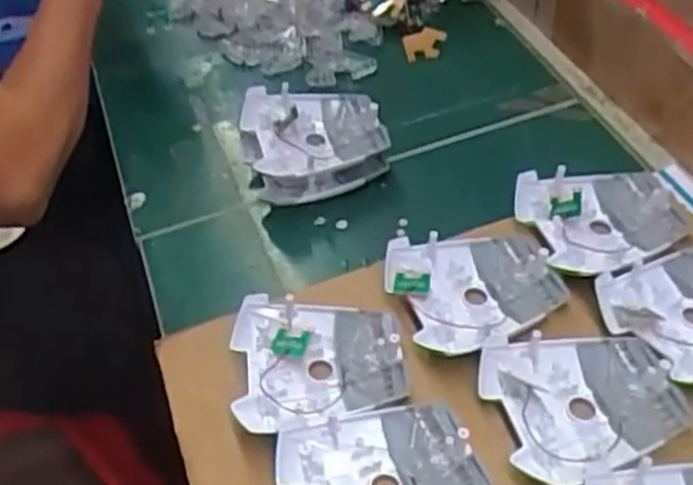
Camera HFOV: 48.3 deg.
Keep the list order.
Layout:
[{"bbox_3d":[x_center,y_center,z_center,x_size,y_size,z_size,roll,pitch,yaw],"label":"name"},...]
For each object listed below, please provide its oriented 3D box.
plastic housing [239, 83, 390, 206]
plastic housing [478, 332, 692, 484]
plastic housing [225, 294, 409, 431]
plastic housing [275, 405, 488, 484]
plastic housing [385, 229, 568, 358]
[{"bbox_3d":[-0.025,-0.080,0.628,0.108,0.050,0.092,-12,48,-3],"label":"plastic housing"},{"bbox_3d":[0.144,0.095,0.464,0.107,0.018,0.093,-15,48,-6],"label":"plastic housing"},{"bbox_3d":[-0.018,0.076,0.497,0.107,0.017,0.093,-7,48,1],"label":"plastic housing"},{"bbox_3d":[0.020,0.134,0.439,0.106,0.014,0.090,-21,49,-11],"label":"plastic housing"},{"bbox_3d":[0.088,0.033,0.526,0.112,0.020,0.092,-11,48,-2],"label":"plastic housing"}]

